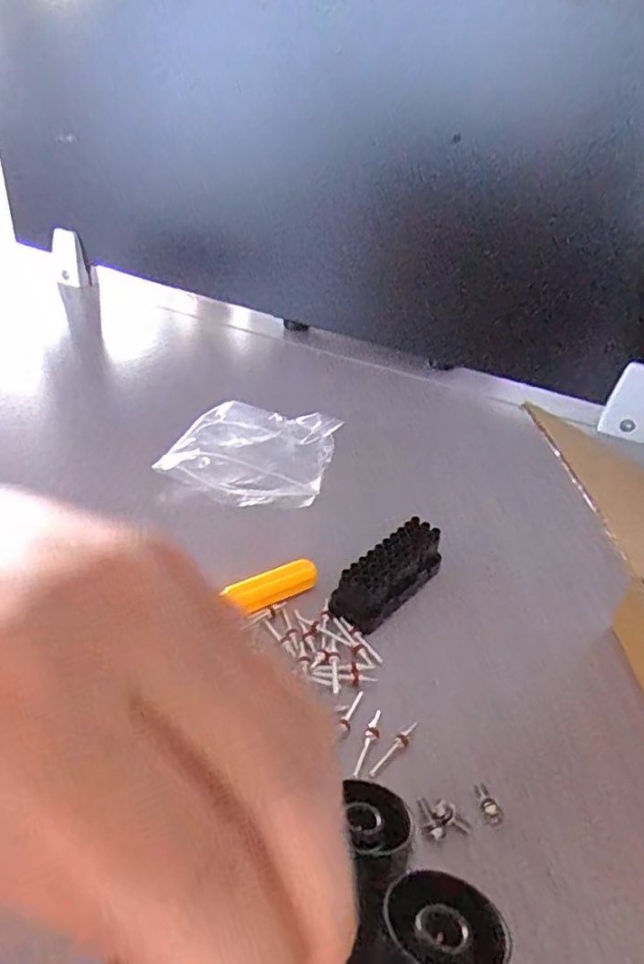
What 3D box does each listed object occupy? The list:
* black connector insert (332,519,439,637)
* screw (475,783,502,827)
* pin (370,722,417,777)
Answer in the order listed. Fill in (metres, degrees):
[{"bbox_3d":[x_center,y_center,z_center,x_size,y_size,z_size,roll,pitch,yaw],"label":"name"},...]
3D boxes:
[{"bbox_3d":[0.036,0.050,0.312,0.023,0.028,0.070,33,42,33],"label":"black connector insert"},{"bbox_3d":[0.064,0.124,0.227,0.007,0.006,0.015,-4,36,-16],"label":"screw"},{"bbox_3d":[0.031,0.110,0.244,0.005,0.004,0.032,33,42,33],"label":"pin"}]

